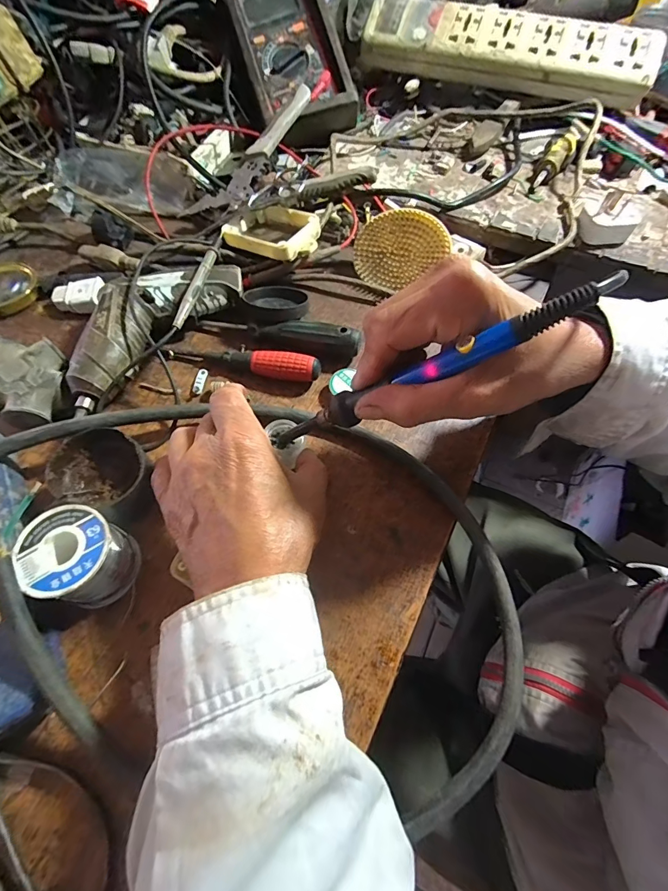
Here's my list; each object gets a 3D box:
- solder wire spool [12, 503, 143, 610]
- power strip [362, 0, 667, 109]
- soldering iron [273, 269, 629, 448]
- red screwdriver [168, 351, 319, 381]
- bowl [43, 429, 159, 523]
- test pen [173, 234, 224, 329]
[{"bbox_3d":[-0.155,0.070,0.247,0.050,0.051,0.050,0,63,0],"label":"solder wire spool"},{"bbox_3d":[0.197,-0.458,0.453,0.319,0.033,0.073,17,91,8],"label":"power strip"},{"bbox_3d":[0.039,-0.036,0.223,0.209,0.015,0.018,-21,56,37],"label":"soldering iron"},{"bbox_3d":[-0.075,-0.074,0.341,0.128,0.018,0.021,12,64,6],"label":"red screwdriver"},{"bbox_3d":[-0.160,0.019,0.282,0.058,0.039,0.057,0,63,0],"label":"bowl"},{"bbox_3d":[-0.116,-0.141,0.341,0.012,0.009,0.109,8,64,4],"label":"test pen"}]

